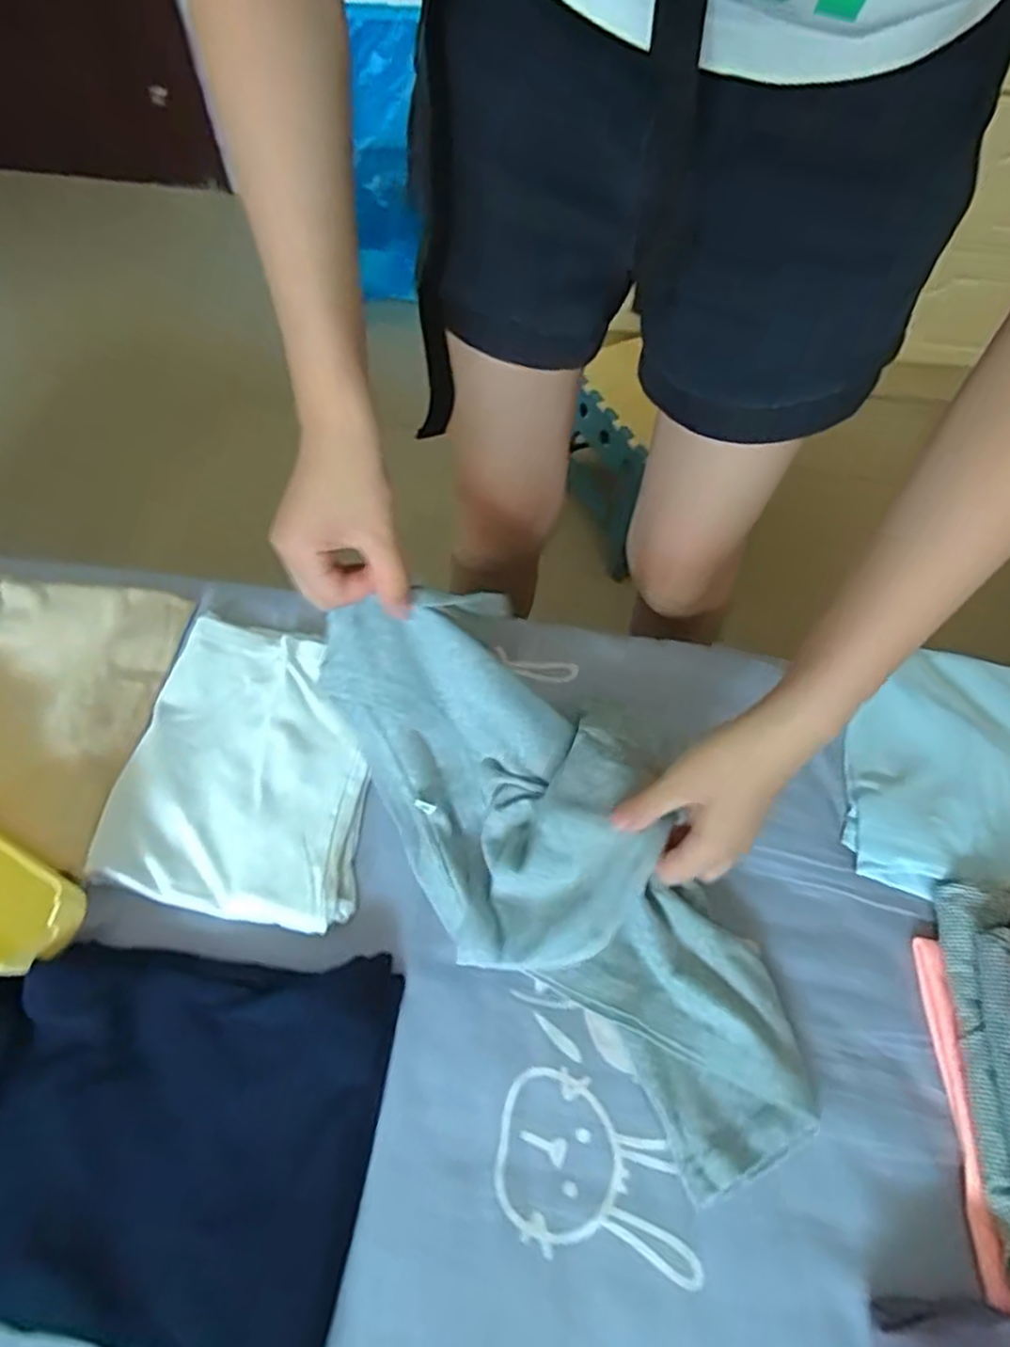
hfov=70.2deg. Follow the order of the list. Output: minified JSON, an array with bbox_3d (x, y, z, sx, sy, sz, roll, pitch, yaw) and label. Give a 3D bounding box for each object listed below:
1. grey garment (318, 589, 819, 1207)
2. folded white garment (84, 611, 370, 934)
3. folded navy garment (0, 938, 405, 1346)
[{"bbox_3d":[0.036,0.118,0.452,0.142,0.096,0.387,-37,82,-19],"label":"grey garment"},{"bbox_3d":[-0.182,0.062,0.527,0.175,0.023,0.216,9,61,4],"label":"folded white garment"},{"bbox_3d":[-0.184,0.257,0.409,0.210,0.041,0.199,7,61,3],"label":"folded navy garment"}]

